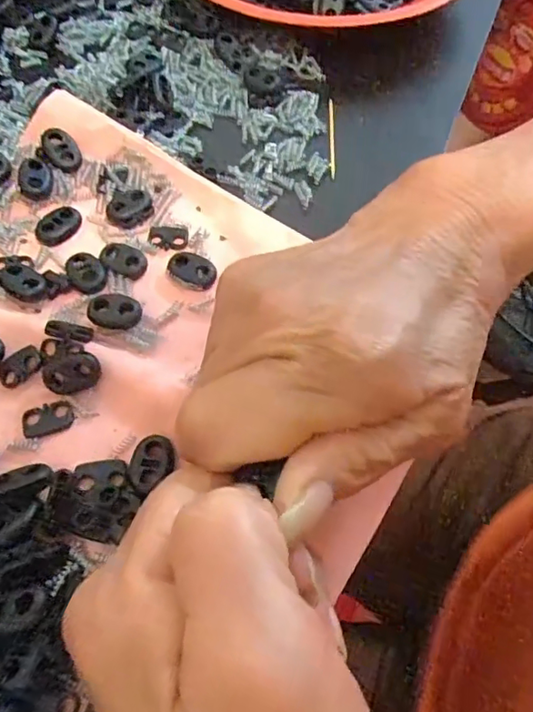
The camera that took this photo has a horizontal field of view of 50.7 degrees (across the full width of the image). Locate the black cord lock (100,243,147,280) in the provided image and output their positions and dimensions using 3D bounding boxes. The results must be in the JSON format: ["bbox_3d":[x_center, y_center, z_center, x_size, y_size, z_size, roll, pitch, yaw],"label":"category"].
[{"bbox_3d":[-0.064,-0.043,0.245,0.022,0.006,0.015,18,65,6],"label":"black cord lock"}]

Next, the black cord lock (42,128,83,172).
[{"bbox_3d":[-0.097,-0.097,0.267,0.015,0.004,0.021,-27,96,-8],"label":"black cord lock"}]

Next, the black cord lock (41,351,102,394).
[{"bbox_3d":[-0.075,0.006,0.216,0.021,0.006,0.014,-22,67,-12],"label":"black cord lock"}]

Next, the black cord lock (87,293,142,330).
[{"bbox_3d":[-0.062,-0.018,0.228,0.020,0.004,0.014,11,81,-11],"label":"black cord lock"}]

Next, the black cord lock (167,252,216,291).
[{"bbox_3d":[-0.032,-0.037,0.244,0.022,0.006,0.016,19,65,7],"label":"black cord lock"}]

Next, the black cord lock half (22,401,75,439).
[{"bbox_3d":[-0.082,0.023,0.209,0.019,0.004,0.012,-12,65,-8],"label":"black cord lock half"}]

